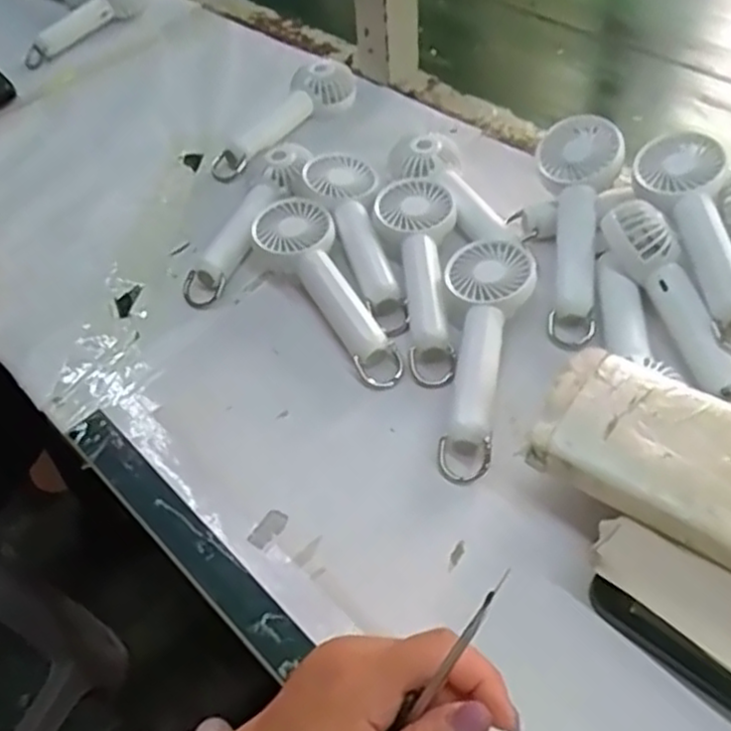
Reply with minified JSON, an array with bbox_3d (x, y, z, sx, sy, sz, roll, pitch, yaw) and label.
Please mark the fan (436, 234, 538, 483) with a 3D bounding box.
[{"bbox_3d":[0.076,-0.017,0.450,0.054,0.031,0.178,3,50,7],"label":"fan"}]

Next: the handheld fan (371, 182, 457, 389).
[{"bbox_3d":[0.043,-0.066,0.496,0.054,0.028,0.168,-9,50,-3],"label":"handheld fan"}]

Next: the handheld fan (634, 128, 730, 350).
[{"bbox_3d":[0.207,-0.085,0.458,0.053,0.043,0.159,-2,50,3],"label":"handheld fan"}]

